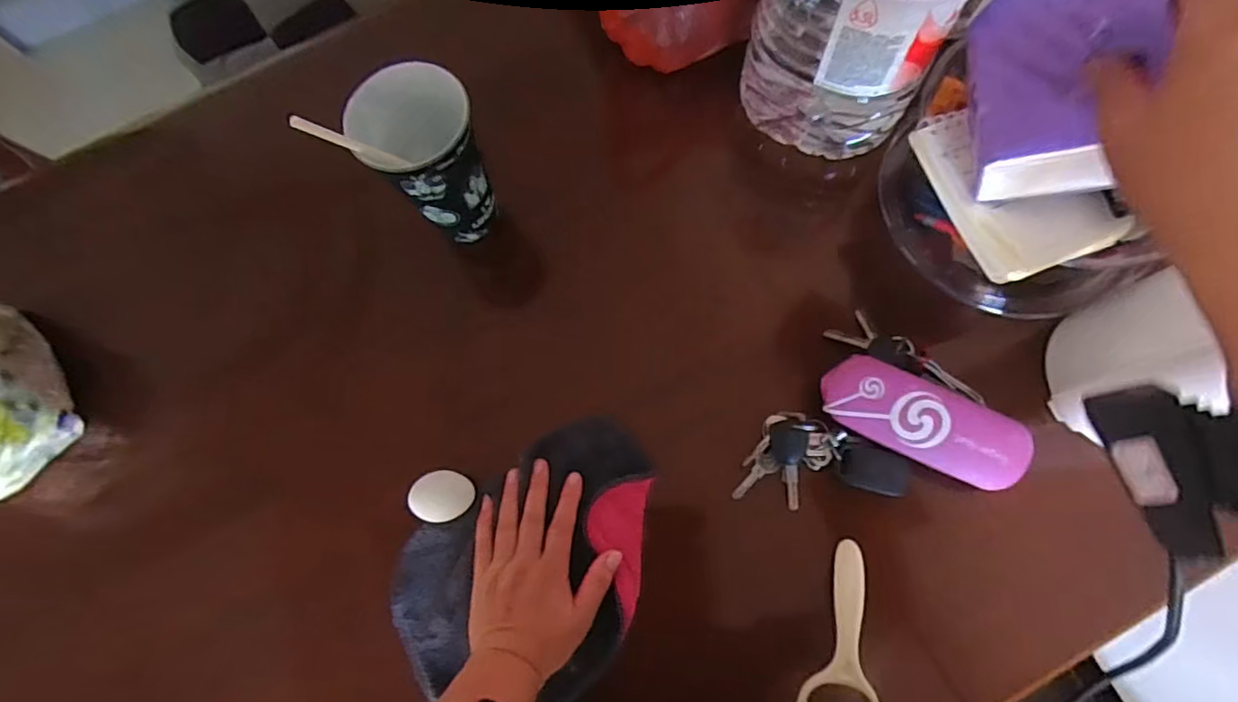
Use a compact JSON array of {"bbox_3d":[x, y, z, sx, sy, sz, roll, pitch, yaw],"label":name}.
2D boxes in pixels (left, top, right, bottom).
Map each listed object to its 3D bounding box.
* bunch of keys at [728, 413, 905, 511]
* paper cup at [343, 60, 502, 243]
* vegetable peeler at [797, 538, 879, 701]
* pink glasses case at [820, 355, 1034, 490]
[{"bbox_3d":[0.174,0.096,0.488,0.133,0.019,0.075,10,76,3],"label":"bunch of keys"},{"bbox_3d":[-0.160,-0.163,0.507,0.086,0.141,0.085,0,75,0],"label":"paper cup"},{"bbox_3d":[0.177,0.218,0.449,0.059,0.017,0.134,12,76,3],"label":"vegetable peeler"},{"bbox_3d":[0.244,0.058,0.471,0.156,0.046,0.054,30,78,8],"label":"pink glasses case"}]

